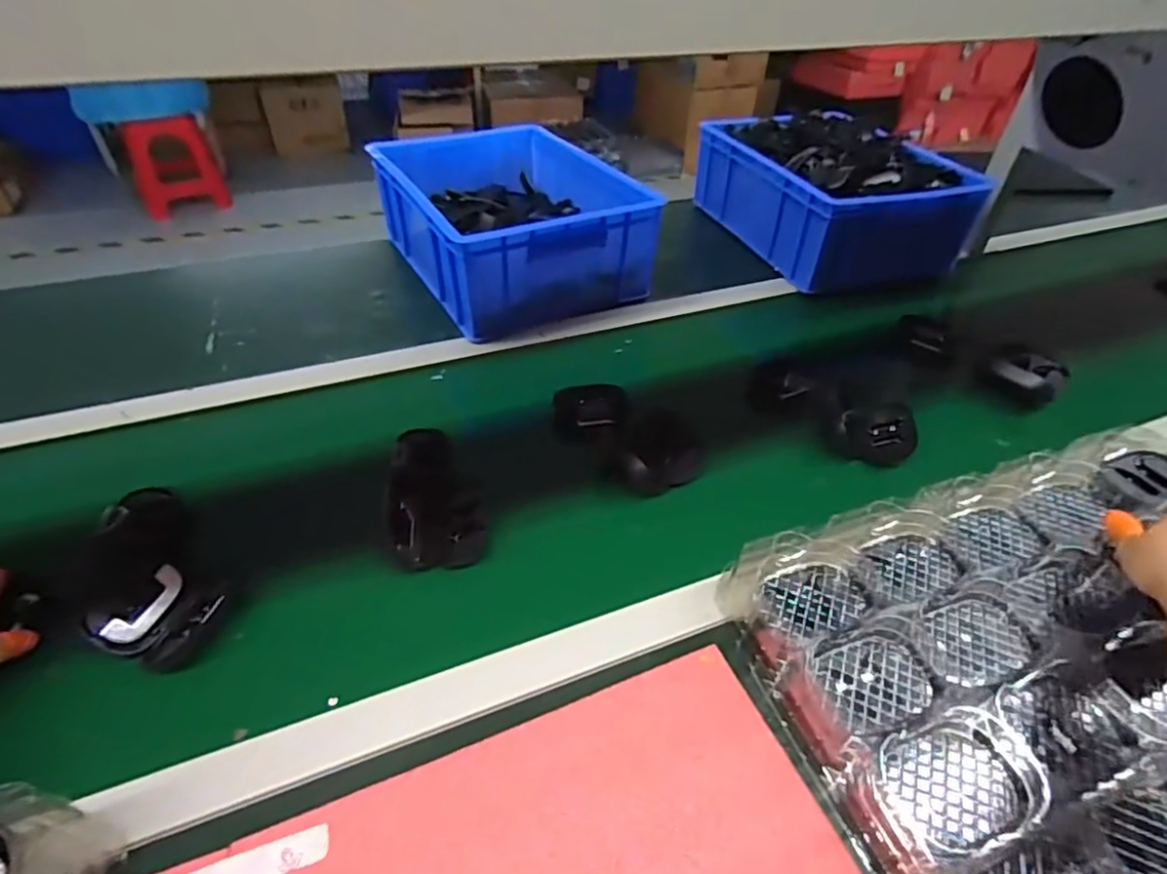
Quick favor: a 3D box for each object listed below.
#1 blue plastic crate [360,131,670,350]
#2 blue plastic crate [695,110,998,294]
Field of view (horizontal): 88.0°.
[{"bbox_3d":[-0.113,-0.320,0.926,0.303,0.162,0.385,-19,47,-22],"label":"blue plastic crate"},{"bbox_3d":[0.416,-0.407,1.023,0.303,0.165,0.381,-14,45,-17],"label":"blue plastic crate"}]

